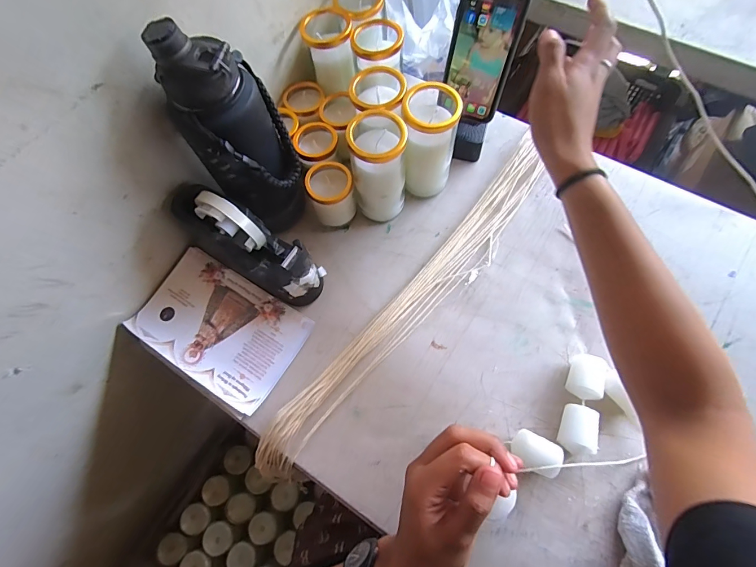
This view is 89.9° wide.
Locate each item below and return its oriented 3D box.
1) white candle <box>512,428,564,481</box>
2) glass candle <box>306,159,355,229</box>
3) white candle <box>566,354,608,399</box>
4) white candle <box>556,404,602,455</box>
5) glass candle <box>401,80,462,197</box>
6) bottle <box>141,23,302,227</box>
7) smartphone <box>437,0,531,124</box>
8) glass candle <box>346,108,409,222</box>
[{"bbox_3d":[0.171,0.181,0.409,0.050,0.035,0.040,24,72,12],"label":"white candle"},{"bbox_3d":[-0.062,-0.116,0.515,0.057,0.079,0.058,-1,68,3],"label":"glass candle"},{"bbox_3d":[0.242,0.110,0.442,0.034,0.031,0.050,23,71,11],"label":"white candle"},{"bbox_3d":[0.219,0.161,0.418,0.033,0.030,0.050,15,70,9],"label":"white candle"},{"bbox_3d":[0.066,-0.176,0.497,0.065,0.150,0.057,8,69,6],"label":"glass candle"},{"bbox_3d":[-0.150,-0.153,0.430,0.095,0.241,0.092,-27,70,-8],"label":"bottle"},{"bbox_3d":[0.128,-0.282,0.473,0.076,0.148,0.008,19,46,8],"label":"smartphone"},{"bbox_3d":[0.002,-0.143,0.487,0.067,0.147,0.069,-2,68,2],"label":"glass candle"}]

